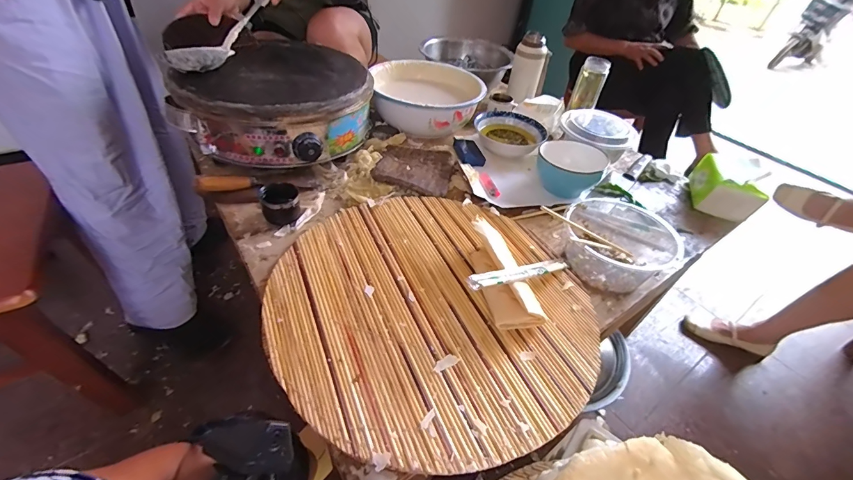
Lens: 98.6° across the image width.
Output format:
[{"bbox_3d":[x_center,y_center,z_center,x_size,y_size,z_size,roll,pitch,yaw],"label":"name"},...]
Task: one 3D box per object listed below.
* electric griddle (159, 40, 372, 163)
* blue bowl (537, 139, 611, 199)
[{"bbox_3d":[-0.290,-0.294,0.772,0.324,0.129,0.320,8,43,1],"label":"electric griddle"},{"bbox_3d":[0.300,-0.152,0.772,0.131,0.064,0.127,4,43,-4],"label":"blue bowl"}]

